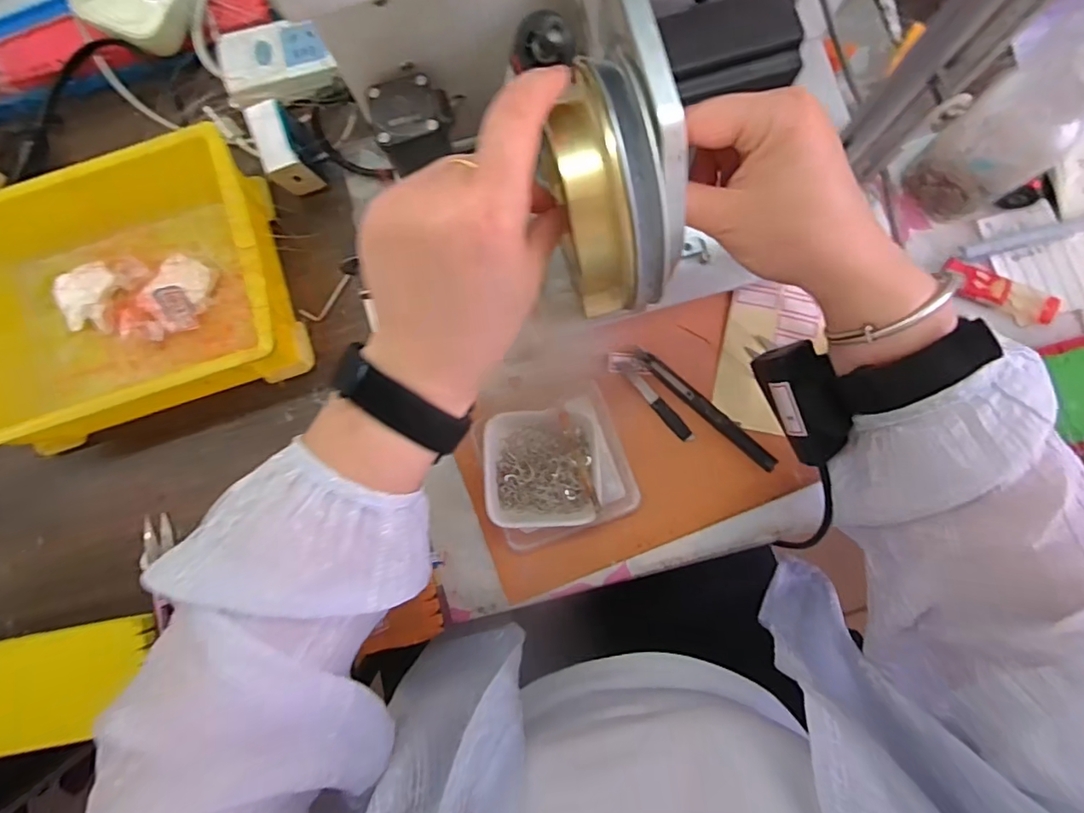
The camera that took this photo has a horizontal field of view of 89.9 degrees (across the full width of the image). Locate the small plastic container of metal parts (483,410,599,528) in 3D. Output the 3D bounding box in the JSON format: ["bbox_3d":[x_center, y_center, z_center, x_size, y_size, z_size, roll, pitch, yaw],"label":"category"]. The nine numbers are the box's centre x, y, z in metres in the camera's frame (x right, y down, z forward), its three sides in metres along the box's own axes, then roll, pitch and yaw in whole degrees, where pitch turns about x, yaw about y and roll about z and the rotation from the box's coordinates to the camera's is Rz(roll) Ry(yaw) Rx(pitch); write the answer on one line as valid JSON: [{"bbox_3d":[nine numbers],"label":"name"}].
[{"bbox_3d":[0.001,0.046,0.399,0.083,0.038,0.083,-3,85,2],"label":"small plastic container of metal parts"}]

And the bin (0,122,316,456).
[{"bbox_3d":[-0.325,-0.081,0.413,0.258,0.071,0.181,-18,84,1],"label":"bin"}]

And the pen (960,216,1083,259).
[{"bbox_3d":[0.383,-0.131,0.405,0.129,0.010,0.012,-12,84,1],"label":"pen"}]

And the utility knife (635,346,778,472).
[{"bbox_3d":[0.124,0.000,0.414,0.133,0.005,0.013,41,90,4],"label":"utility knife"}]

